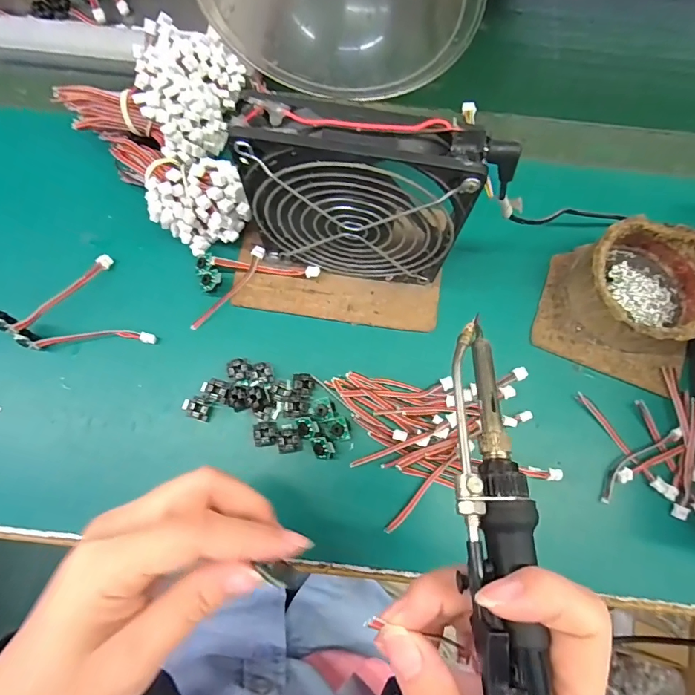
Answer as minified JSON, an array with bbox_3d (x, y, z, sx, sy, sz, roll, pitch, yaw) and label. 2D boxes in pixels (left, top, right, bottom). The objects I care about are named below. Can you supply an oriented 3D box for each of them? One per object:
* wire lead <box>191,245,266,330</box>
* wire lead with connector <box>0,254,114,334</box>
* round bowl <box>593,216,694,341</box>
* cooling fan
[{"bbox_3d":[-0.082,-0.041,0.290,0.012,0.007,0.073,36,78,8],"label":"wire lead"},{"bbox_3d":[-0.193,-0.038,0.279,0.015,0.010,0.079,38,62,8],"label":"wire lead with connector"},{"bbox_3d":[0.199,-0.041,0.279,0.080,0.040,0.081,0,76,-1],"label":"round bowl"},{"bbox_3d":[0.008,-0.077,0.241,0.124,0.126,0.028,11,76,2],"label":"cooling fan"}]

